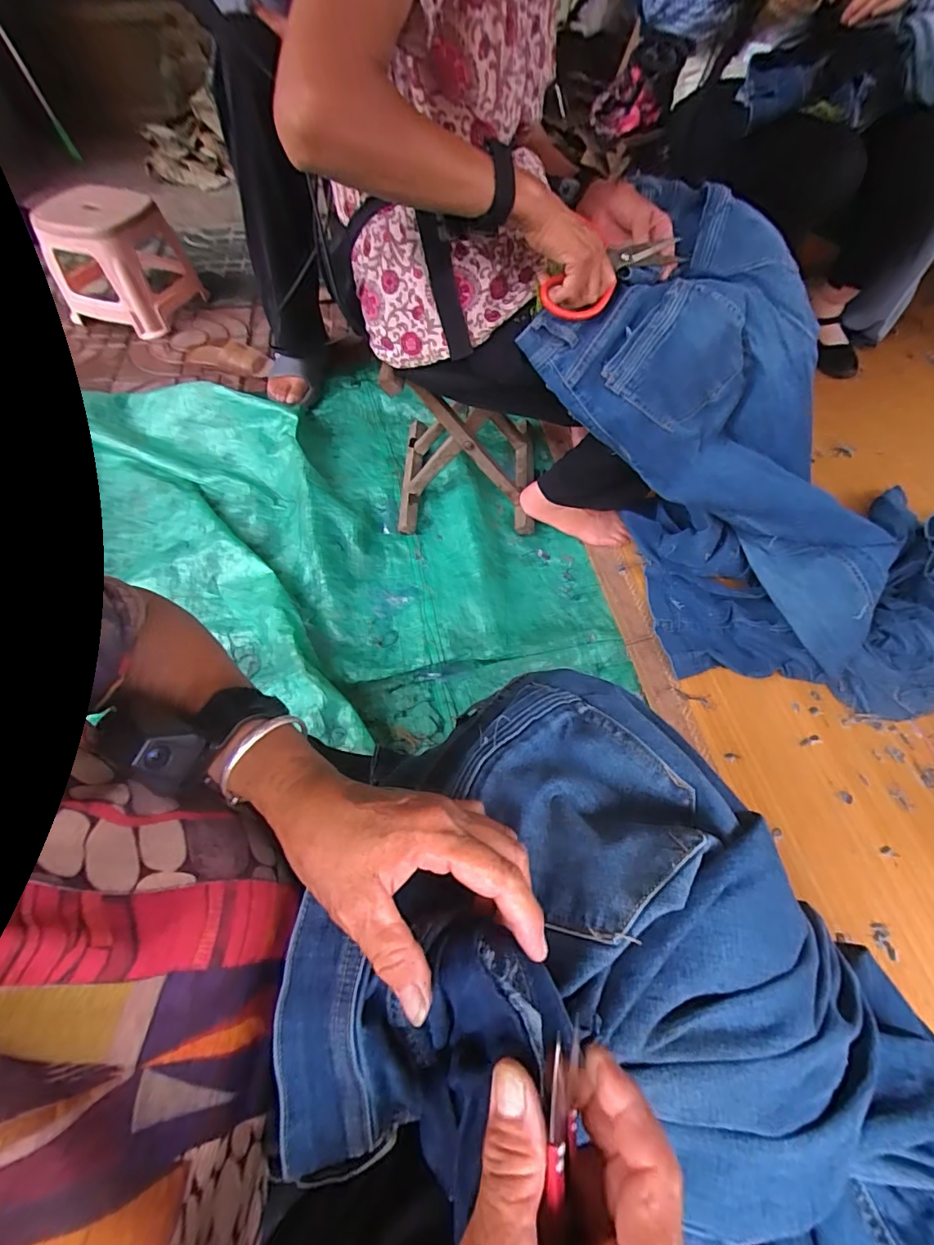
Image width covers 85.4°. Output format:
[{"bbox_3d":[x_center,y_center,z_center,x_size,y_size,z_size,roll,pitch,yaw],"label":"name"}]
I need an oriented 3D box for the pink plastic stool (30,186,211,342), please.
[{"bbox_3d":[-0.832,-0.875,1.212,0.250,0.231,0.269,9,59,5],"label":"pink plastic stool"}]

